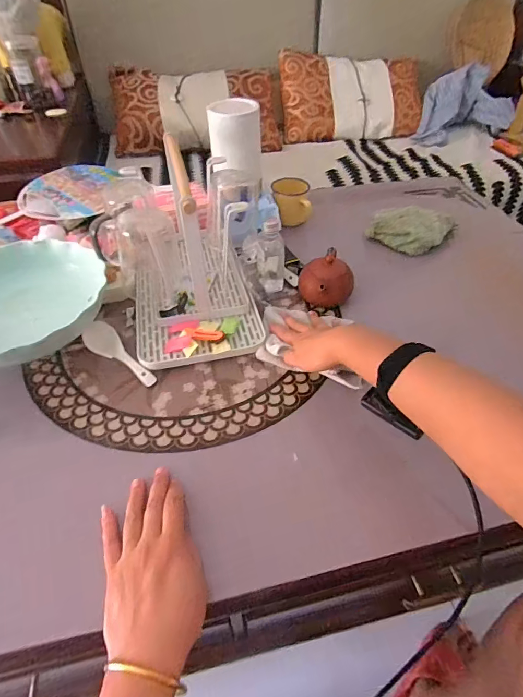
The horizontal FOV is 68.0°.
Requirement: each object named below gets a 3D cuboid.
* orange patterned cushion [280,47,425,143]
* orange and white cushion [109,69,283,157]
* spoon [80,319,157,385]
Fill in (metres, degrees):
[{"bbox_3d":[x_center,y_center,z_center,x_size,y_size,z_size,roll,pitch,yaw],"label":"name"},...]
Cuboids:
[{"bbox_3d":[0.317,-0.881,1.377,0.503,0.120,0.288,-6,91,-8],"label":"orange patterned cushion"},{"bbox_3d":[-0.216,-0.791,1.291,0.537,0.124,0.322,-2,77,-12],"label":"orange and white cushion"},{"bbox_3d":[-0.195,0.009,0.523,0.040,0.025,0.133,-34,55,-29],"label":"spoon"}]

